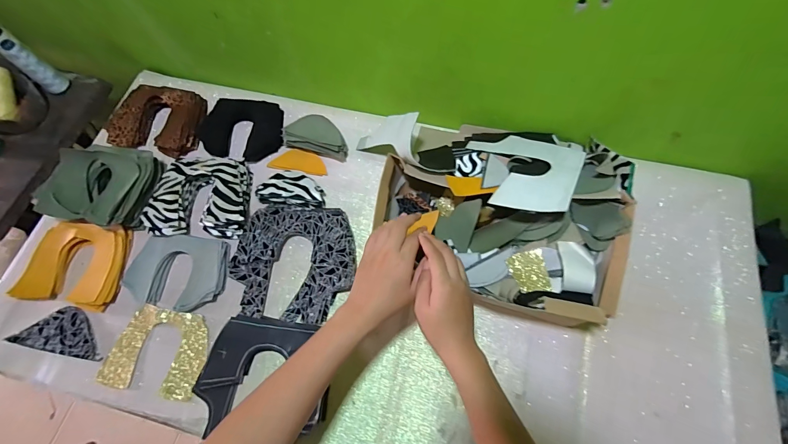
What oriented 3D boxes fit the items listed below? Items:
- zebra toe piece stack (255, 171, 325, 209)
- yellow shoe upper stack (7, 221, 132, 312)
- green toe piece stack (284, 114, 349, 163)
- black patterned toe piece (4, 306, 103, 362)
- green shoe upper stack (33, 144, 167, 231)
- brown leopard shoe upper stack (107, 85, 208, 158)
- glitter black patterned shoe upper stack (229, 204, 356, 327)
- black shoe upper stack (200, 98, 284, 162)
[{"bbox_3d":[-0.182,-0.058,0.620,0.120,0.038,0.061,10,68,6],"label":"zebra toe piece stack"},{"bbox_3d":[-0.532,0.068,0.584,0.154,0.025,0.137,8,68,5],"label":"yellow shoe upper stack"},{"bbox_3d":[-0.145,-0.162,0.655,0.124,0.045,0.063,15,69,8],"label":"green toe piece stack"},{"bbox_3d":[-0.533,0.173,0.555,0.149,0.008,0.069,11,68,2],"label":"black patterned toe piece"},{"bbox_3d":[-0.510,-0.068,0.610,0.170,0.053,0.157,16,69,8],"label":"green shoe upper stack"},{"bbox_3d":[-0.471,-0.205,0.691,0.168,0.038,0.142,8,68,5],"label":"brown leopard shoe upper stack"},{"bbox_3d":[-0.164,0.064,0.567,0.196,0.022,0.184,7,68,4],"label":"glitter black patterned shoe upper stack"},{"bbox_3d":[-0.302,-0.183,0.684,0.164,0.034,0.123,8,68,5],"label":"black shoe upper stack"}]

